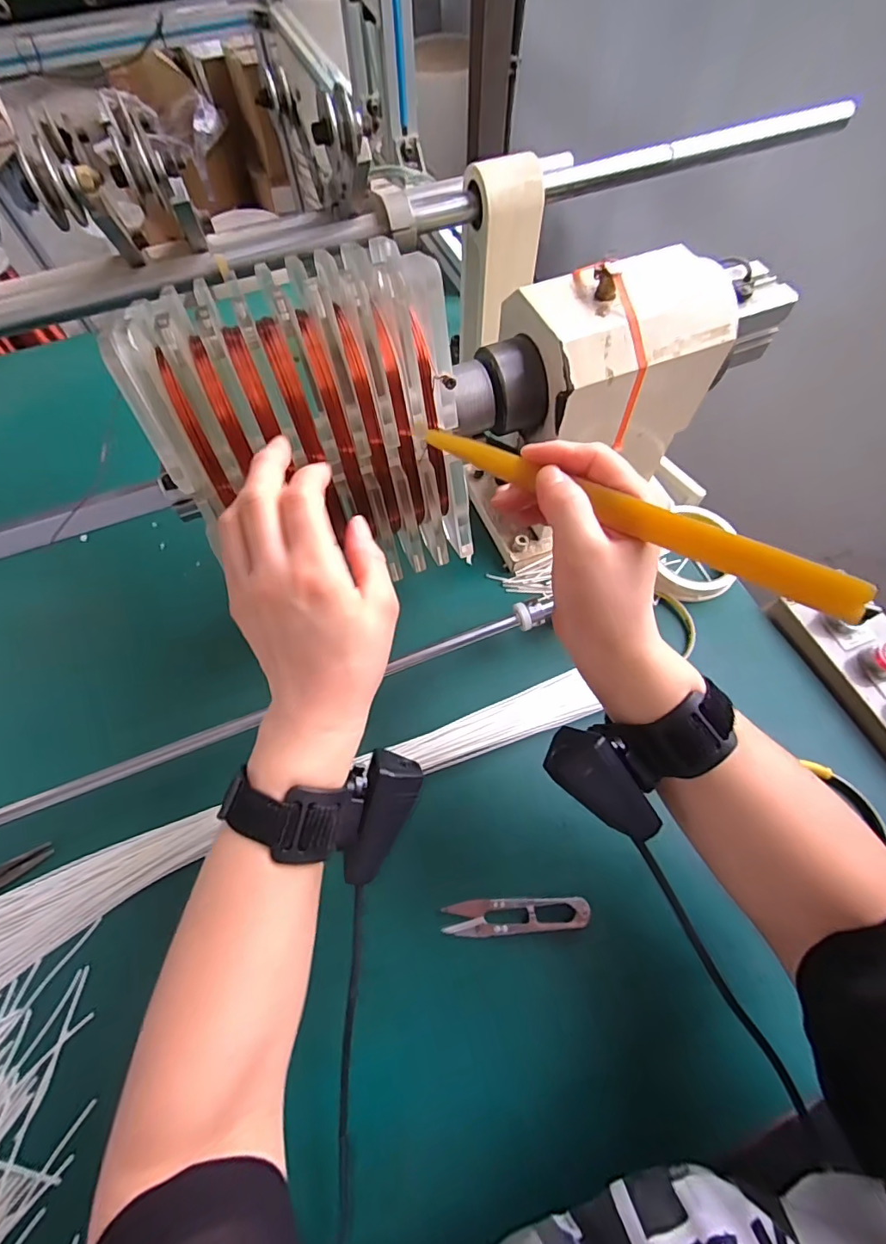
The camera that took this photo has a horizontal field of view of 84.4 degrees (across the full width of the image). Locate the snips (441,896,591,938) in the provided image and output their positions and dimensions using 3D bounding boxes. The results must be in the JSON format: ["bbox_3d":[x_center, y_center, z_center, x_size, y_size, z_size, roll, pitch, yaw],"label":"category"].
[{"bbox_3d":[0.052,0.208,0.345,0.101,0.012,0.023,-4,64,-1],"label":"snips"}]

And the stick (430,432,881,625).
[{"bbox_3d":[0.077,-0.058,0.235,0.217,0.015,0.014,33,69,31],"label":"stick"}]

